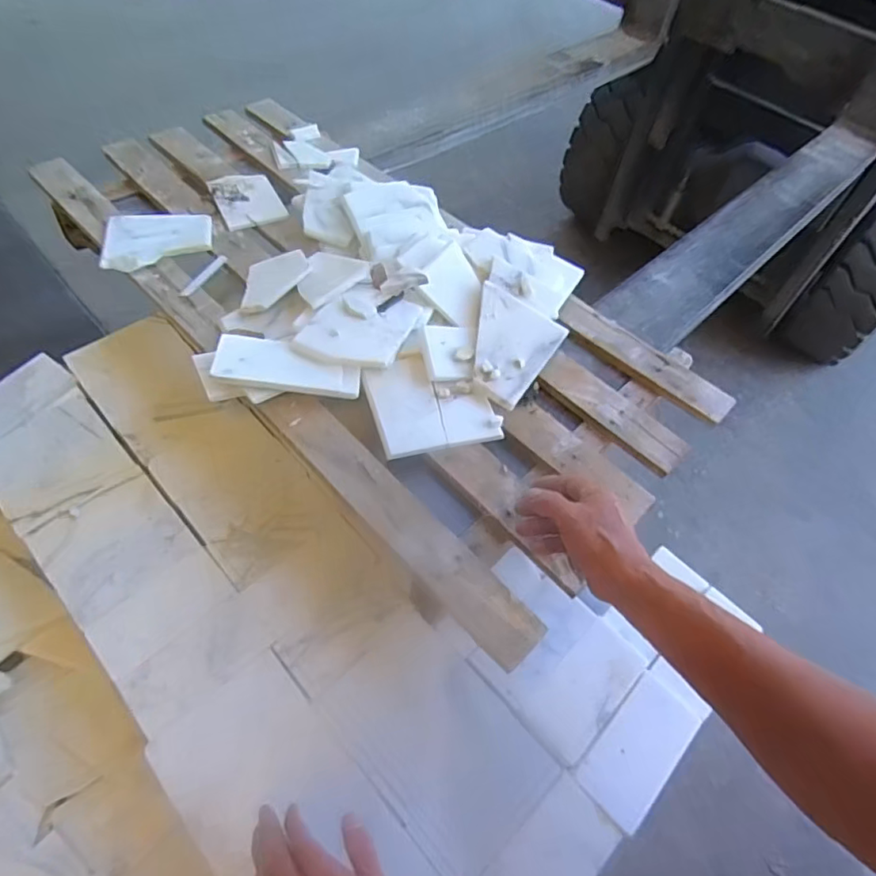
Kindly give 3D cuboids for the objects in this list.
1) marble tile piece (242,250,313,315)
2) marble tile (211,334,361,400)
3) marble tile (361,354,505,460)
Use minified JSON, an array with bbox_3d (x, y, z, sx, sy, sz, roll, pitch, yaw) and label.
[{"bbox_3d":[-0.211,-0.206,0.739,0.088,0.007,0.099,-15,54,2],"label":"marble tile piece"},{"bbox_3d":[-0.168,-0.084,0.645,0.157,0.012,0.074,6,53,-13],"label":"marble tile"},{"bbox_3d":[-0.009,-0.044,0.663,0.135,0.016,0.129,-11,57,-13],"label":"marble tile"}]

